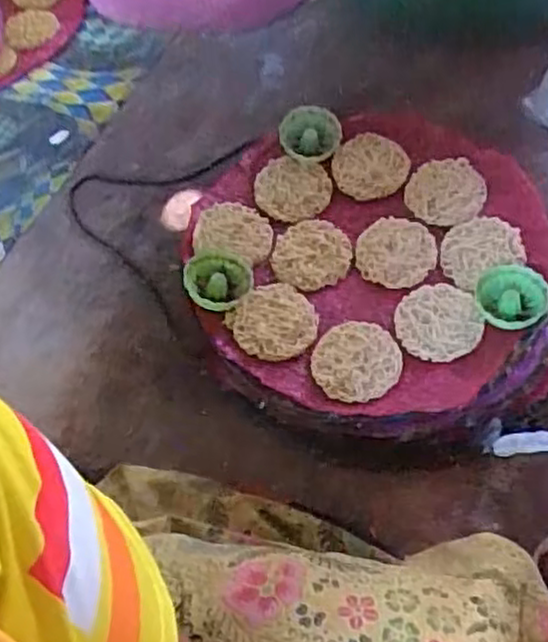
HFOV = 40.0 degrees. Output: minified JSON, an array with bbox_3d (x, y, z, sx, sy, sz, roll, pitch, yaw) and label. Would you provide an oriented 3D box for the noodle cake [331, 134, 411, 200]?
[{"bbox_3d":[0.099,-0.159,0.775,0.076,0.028,0.065,7,59,9],"label":"noodle cake"}]

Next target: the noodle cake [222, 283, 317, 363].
[{"bbox_3d":[0.000,0.002,0.683,0.073,0.016,0.069,-2,58,3],"label":"noodle cake"}]

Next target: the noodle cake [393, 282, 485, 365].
[{"bbox_3d":[0.146,-0.001,0.675,0.072,0.014,0.075,-2,58,3],"label":"noodle cake"}]

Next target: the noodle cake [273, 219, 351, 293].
[{"bbox_3d":[0.036,-0.063,0.721,0.072,0.012,0.075,-2,58,3],"label":"noodle cake"}]

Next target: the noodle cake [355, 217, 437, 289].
[{"bbox_3d":[0.118,-0.069,0.719,0.073,0.014,0.077,-2,58,3],"label":"noodle cake"}]

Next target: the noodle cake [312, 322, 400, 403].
[{"bbox_3d":[0.072,0.033,0.659,0.076,0.009,0.078,2,59,5],"label":"noodle cake"}]

